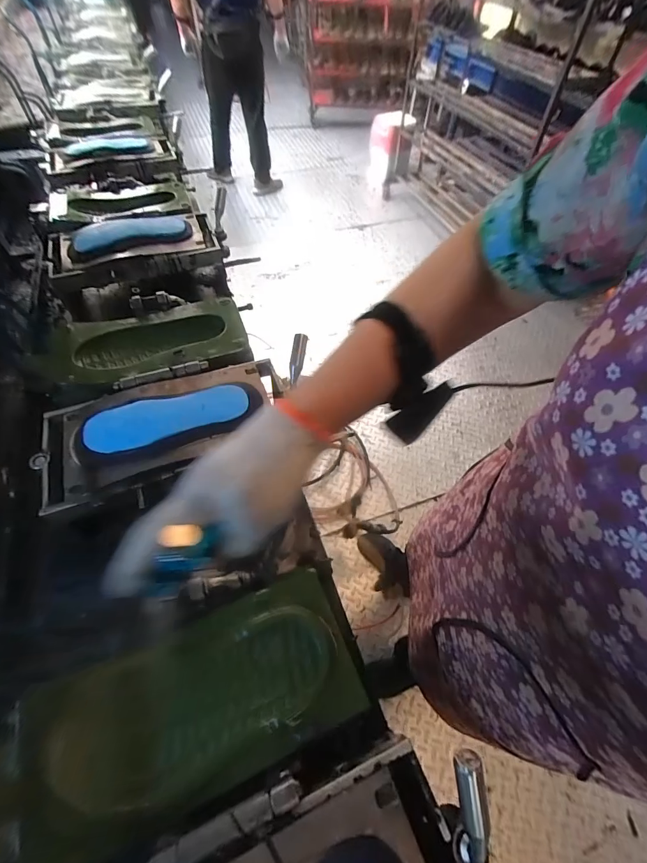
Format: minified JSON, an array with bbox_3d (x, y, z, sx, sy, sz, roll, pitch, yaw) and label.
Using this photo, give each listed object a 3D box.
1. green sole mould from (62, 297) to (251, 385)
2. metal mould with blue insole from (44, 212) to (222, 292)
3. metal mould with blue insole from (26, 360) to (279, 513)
[{"bbox_3d":[-0.321,-0.175,0.734,0.320,0.065,0.167,-16,61,-12],"label":"green sole mould"},{"bbox_3d":[-0.480,-0.472,0.951,0.417,0.070,0.228,-14,61,-11],"label":"metal mould with blue insole"},{"bbox_3d":[-0.259,-0.014,0.611,0.399,0.056,0.197,-18,62,-13],"label":"metal mould with blue insole"}]

